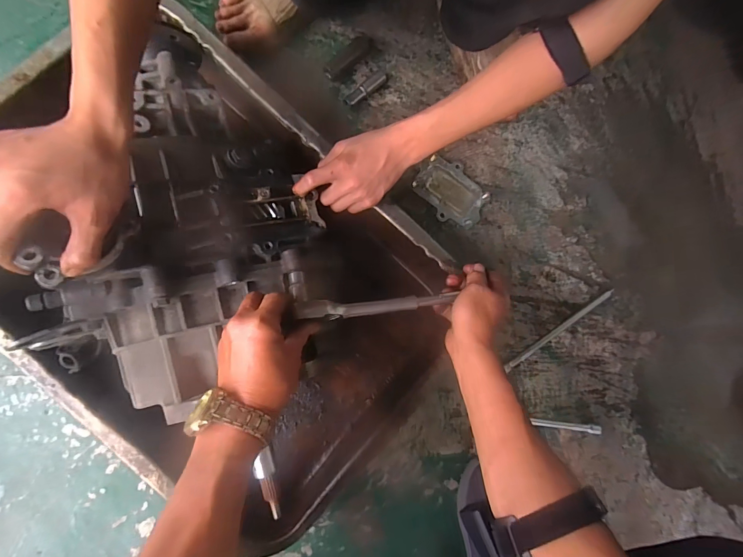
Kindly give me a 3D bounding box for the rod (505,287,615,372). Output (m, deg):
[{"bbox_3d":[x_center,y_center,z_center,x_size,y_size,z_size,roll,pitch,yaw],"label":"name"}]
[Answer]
[{"bbox_3d":[0.309,0.087,0.613,0.229,0.015,0.014,-32,91,-9],"label":"rod"}]

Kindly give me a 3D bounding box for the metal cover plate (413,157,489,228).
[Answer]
[{"bbox_3d":[0.129,-0.140,0.607,0.087,0.013,0.125,-42,92,-9],"label":"metal cover plate"}]

